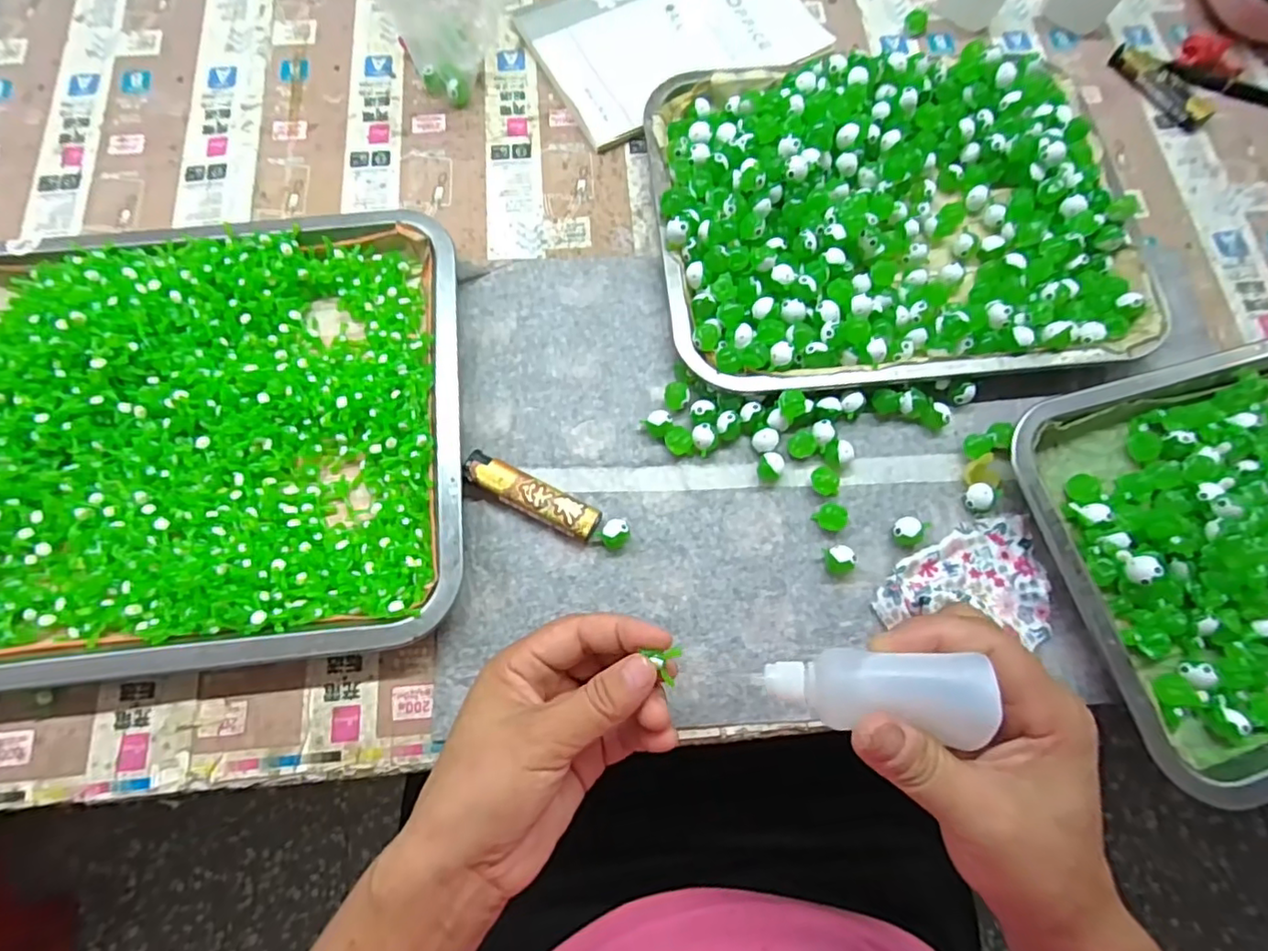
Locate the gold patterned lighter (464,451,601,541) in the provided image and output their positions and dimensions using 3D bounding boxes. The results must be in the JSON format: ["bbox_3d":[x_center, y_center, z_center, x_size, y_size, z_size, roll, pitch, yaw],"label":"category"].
[{"bbox_3d":[-0.057,0.012,0.334,0.079,0.014,0.020,25,75,7],"label":"gold patterned lighter"}]

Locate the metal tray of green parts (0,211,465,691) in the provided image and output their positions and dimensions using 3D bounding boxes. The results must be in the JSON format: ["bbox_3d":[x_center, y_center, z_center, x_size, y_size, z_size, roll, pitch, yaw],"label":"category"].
[{"bbox_3d":[-0.246,-0.025,0.333,0.295,0.034,0.253,-6,74,-2],"label":"metal tray of green parts"}]

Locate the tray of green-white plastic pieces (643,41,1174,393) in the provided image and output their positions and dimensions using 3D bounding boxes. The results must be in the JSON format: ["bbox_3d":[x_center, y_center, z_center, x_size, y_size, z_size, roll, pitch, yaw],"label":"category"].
[{"bbox_3d":[0.163,-0.172,0.382,0.290,0.026,0.233,-6,74,-2],"label":"tray of green-white plastic pieces"}]

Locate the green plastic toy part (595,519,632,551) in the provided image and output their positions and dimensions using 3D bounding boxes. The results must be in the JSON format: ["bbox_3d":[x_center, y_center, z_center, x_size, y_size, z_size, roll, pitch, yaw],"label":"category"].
[{"bbox_3d":[-0.010,0.032,0.329,0.016,0.013,0.016,0,74,0],"label":"green plastic toy part"}]

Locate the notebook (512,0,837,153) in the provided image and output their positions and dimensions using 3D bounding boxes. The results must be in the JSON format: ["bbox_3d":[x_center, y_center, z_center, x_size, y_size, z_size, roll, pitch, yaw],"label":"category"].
[{"bbox_3d":[0.032,-0.325,0.440,0.200,0.013,0.138,-25,75,-7],"label":"notebook"}]

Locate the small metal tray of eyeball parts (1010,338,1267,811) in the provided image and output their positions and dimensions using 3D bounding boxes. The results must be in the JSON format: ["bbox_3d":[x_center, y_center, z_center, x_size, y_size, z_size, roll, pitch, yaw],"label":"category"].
[{"bbox_3d":[0.372,0.028,0.329,0.286,0.033,0.215,-18,74,-5],"label":"small metal tray of eyeball parts"}]

